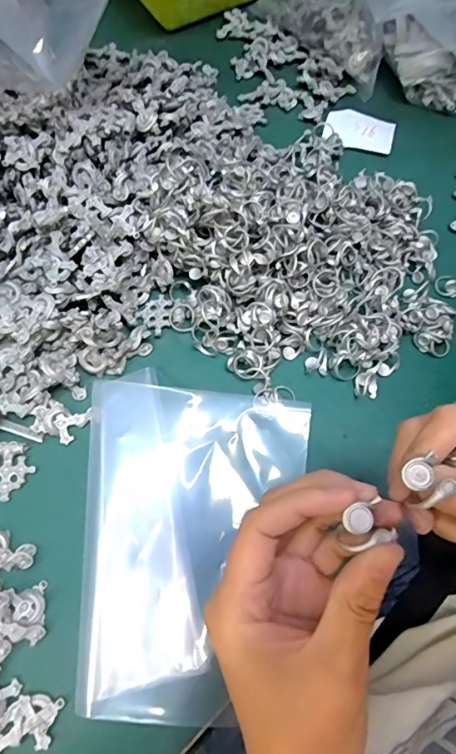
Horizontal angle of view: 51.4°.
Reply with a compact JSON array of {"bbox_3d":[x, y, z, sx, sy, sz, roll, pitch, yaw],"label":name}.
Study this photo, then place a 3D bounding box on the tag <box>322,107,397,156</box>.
[{"bbox_3d":[0.144,-0.271,0.513,0.073,0.010,0.062,15,62,6],"label":"tag"}]

